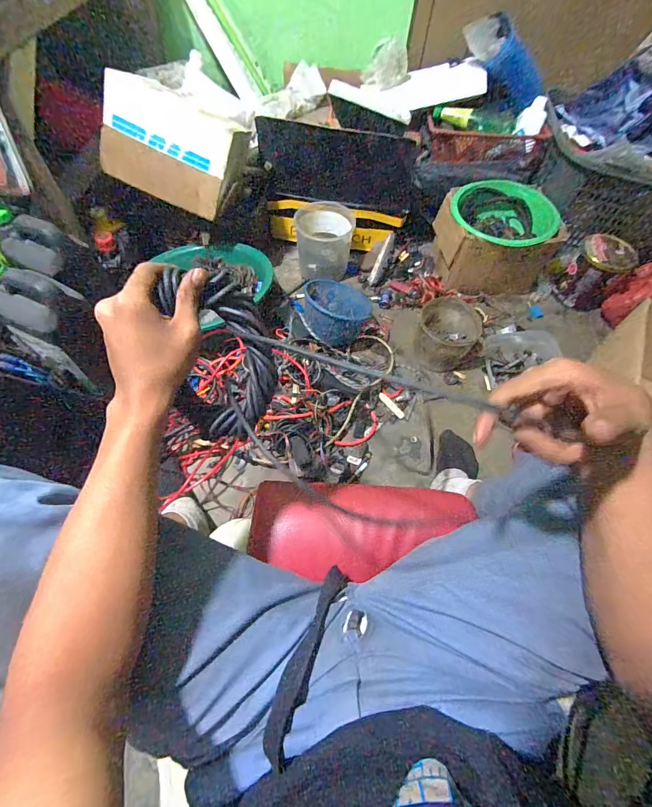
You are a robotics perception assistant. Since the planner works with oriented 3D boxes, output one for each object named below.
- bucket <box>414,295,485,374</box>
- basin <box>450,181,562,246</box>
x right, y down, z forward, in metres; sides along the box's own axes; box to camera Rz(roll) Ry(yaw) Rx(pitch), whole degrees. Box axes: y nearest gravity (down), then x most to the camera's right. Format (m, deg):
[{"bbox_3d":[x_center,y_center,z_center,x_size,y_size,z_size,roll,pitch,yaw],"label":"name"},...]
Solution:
[{"bbox_3d":[0.330,-0.186,0.982,0.168,0.100,0.184,11,60,3],"label":"bucket"},{"bbox_3d":[0.473,-0.509,1.015,0.246,0.087,0.245,1,60,-2],"label":"basin"}]

